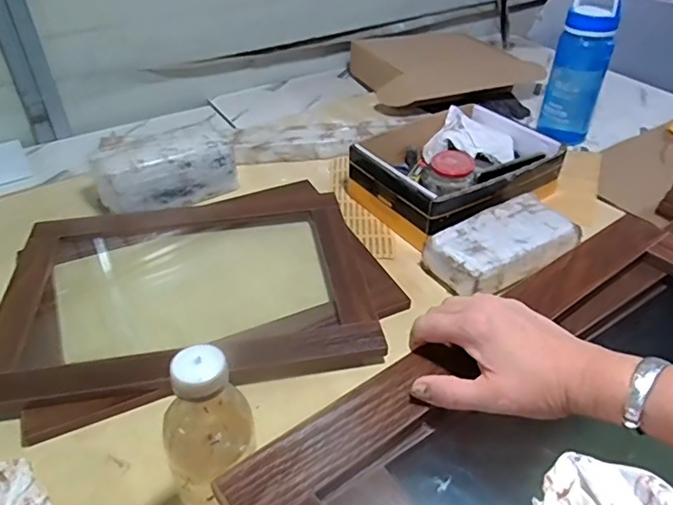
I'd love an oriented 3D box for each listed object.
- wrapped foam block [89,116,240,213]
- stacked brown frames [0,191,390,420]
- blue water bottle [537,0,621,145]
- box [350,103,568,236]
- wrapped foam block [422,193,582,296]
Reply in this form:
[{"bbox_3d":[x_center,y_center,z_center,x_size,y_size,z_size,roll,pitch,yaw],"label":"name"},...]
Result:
[{"bbox_3d":[-0.284,-0.136,0.906,0.226,0.110,0.103,-23,44,-27],"label":"wrapped foam block"},{"bbox_3d":[-0.197,0.043,0.736,0.488,0.035,0.378,-7,39,-10],"label":"stacked brown frames"},{"bbox_3d":[0.478,-0.361,1.048,0.098,0.257,0.080,15,42,20],"label":"blue water bottle"},{"bbox_3d":[0.201,-0.151,0.886,0.296,0.077,0.219,-23,45,-27],"label":"box"},{"bbox_3d":[0.241,-0.008,0.769,0.215,0.067,0.111,-20,43,-24],"label":"wrapped foam block"}]

